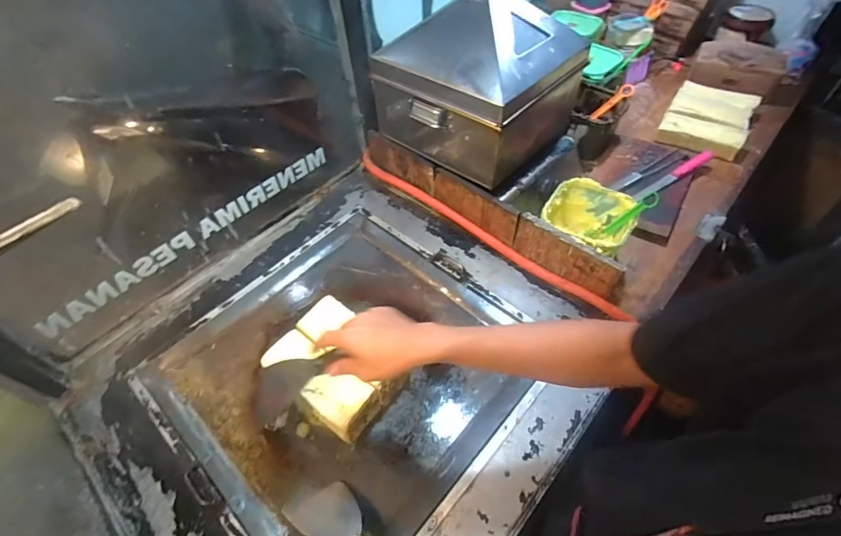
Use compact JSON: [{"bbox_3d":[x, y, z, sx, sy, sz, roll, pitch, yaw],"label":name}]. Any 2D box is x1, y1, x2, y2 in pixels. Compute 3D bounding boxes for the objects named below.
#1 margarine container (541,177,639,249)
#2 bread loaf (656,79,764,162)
[{"bbox_3d":[0.297,-0.064,0.759,0.148,0.110,0.161,21,56,19],"label":"margarine container"},{"bbox_3d":[0.714,-0.374,1.025,0.182,0.048,0.276,28,56,21],"label":"bread loaf"}]

